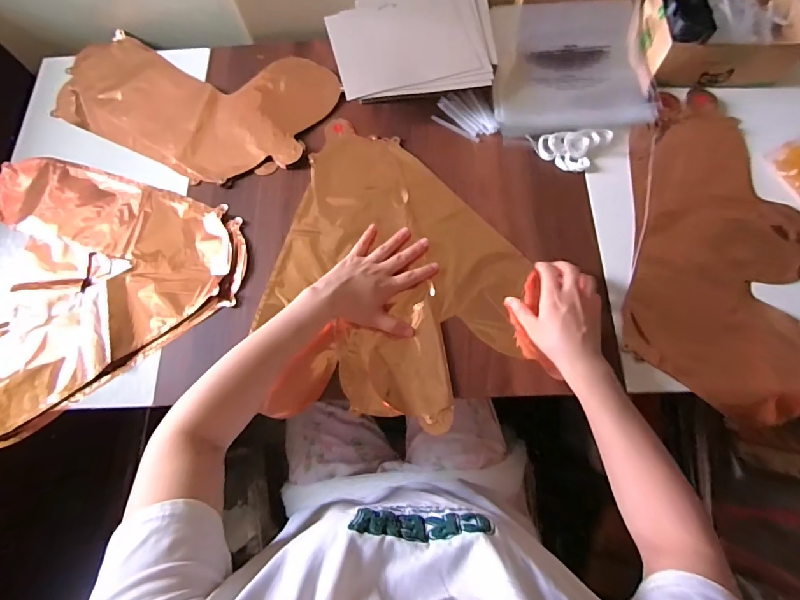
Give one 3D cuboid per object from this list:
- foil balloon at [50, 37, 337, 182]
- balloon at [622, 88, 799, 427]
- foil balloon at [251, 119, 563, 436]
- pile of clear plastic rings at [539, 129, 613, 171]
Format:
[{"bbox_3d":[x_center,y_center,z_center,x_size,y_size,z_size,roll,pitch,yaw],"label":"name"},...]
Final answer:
[{"bbox_3d":[-0.323,-0.300,0.638,0.423,0.025,0.237,10,73,6],"label":"foil balloon"},{"bbox_3d":[0.403,-0.077,0.524,0.209,0.014,0.420,10,73,6],"label":"balloon"},{"bbox_3d":[0.005,-0.045,0.545,0.334,0.027,0.391,5,72,4],"label":"foil balloon"},{"bbox_3d":[0.245,-0.207,0.579,0.098,0.015,0.061,-2,72,2],"label":"pile of clear plastic rings"}]

